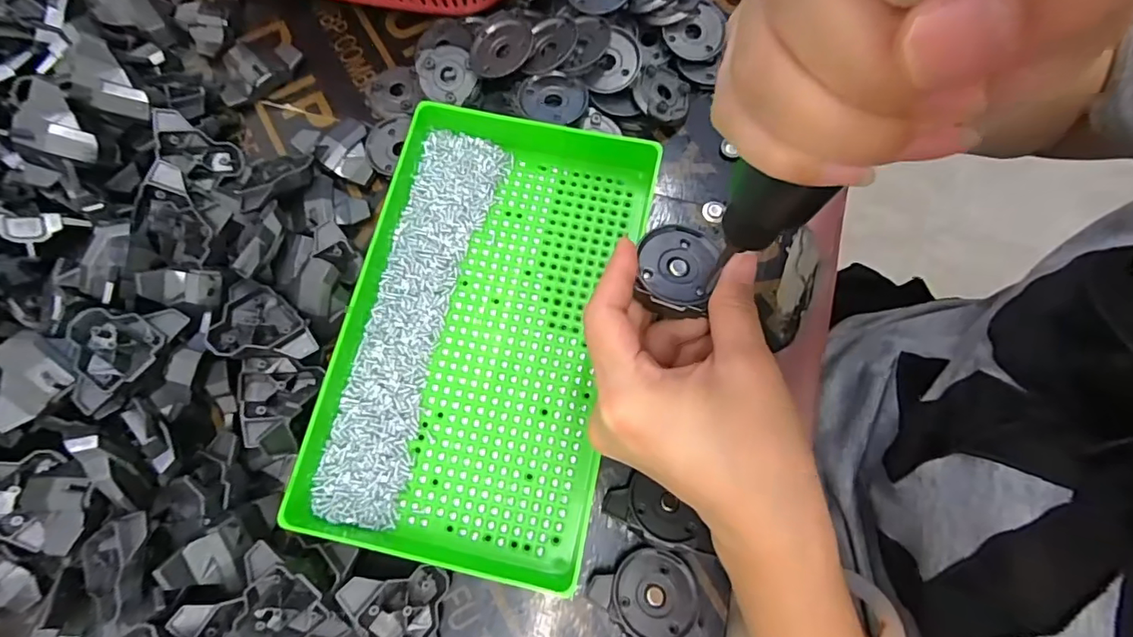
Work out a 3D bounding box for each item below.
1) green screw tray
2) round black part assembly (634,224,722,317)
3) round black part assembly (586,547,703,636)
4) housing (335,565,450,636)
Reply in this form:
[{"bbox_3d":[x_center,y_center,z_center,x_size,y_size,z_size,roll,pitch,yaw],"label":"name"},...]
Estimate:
[{"bbox_3d":[-0.044,-0.001,0.298,0.150,0.035,0.249,12,75,4],"label":"green screw tray"},{"bbox_3d":[0.052,-0.024,0.254,0.036,0.012,0.042,14,76,5],"label":"round black part assembly"},{"bbox_3d":[0.042,0.141,0.270,0.058,0.017,0.042,19,50,7],"label":"round black part assembly"},{"bbox_3d":[-0.088,0.152,0.269,0.051,0.013,0.047,9,75,-25],"label":"housing"}]

